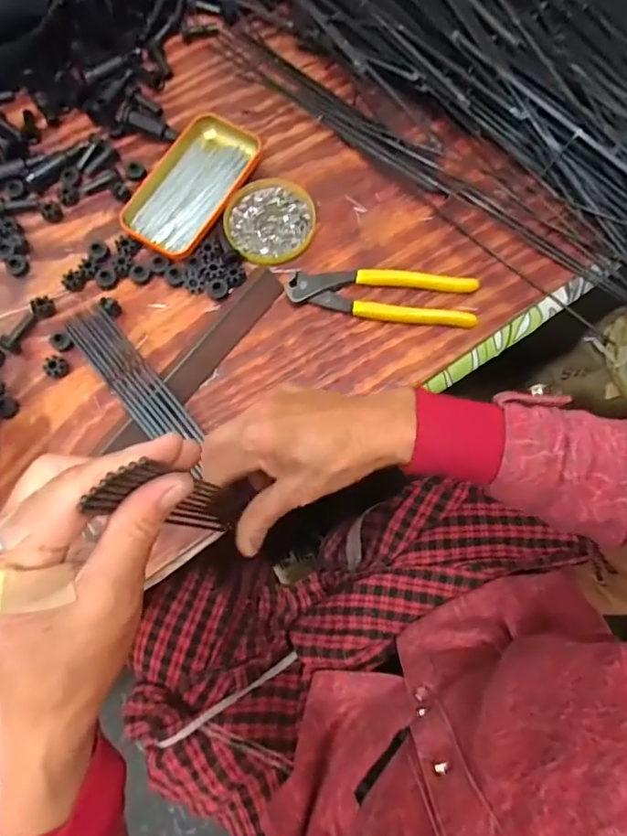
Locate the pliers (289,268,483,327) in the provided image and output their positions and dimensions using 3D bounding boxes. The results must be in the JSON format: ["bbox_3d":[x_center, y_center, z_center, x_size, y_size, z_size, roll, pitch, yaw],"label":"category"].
[{"bbox_3d":[0.059,-0.107,0.456,0.162,0.014,0.042,6,76,2],"label":"pliers"}]

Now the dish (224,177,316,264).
[{"bbox_3d":[-0.041,-0.184,0.483,0.081,0.010,0.084,0,76,1],"label":"dish"}]

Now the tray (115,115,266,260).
[{"bbox_3d":[-0.112,-0.220,0.486,0.078,0.015,0.146,32,79,8],"label":"tray"}]

